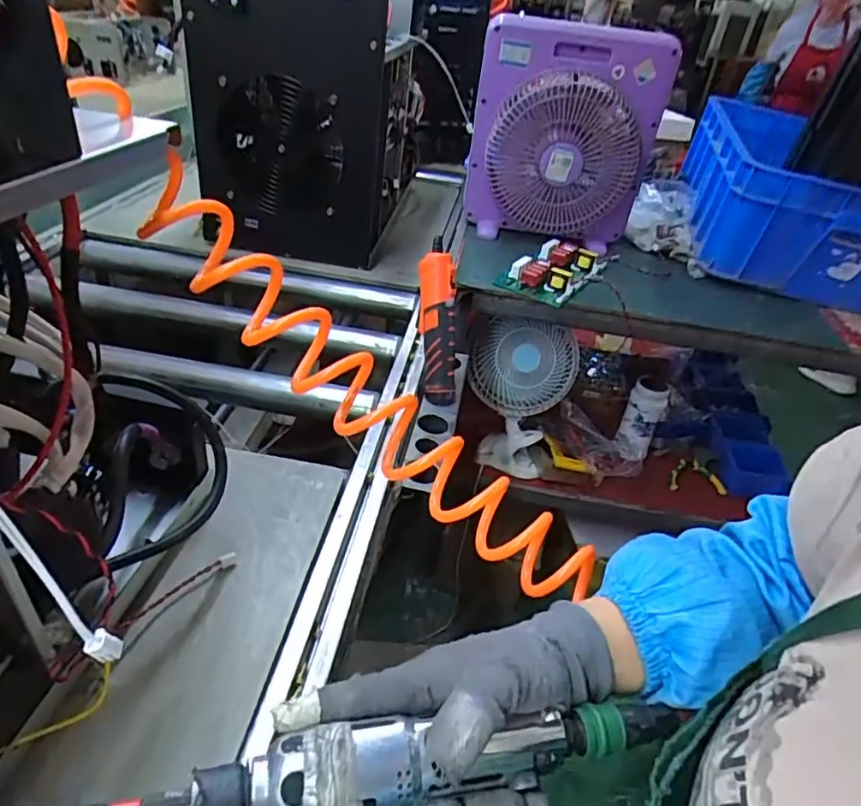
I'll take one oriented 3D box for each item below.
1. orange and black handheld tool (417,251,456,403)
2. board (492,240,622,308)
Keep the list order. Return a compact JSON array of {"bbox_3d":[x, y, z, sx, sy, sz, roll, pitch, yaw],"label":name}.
[{"bbox_3d":[0.009,-0.094,0.759,0.041,0.189,0.041,-4,10,-17],"label":"orange and black handheld tool"},{"bbox_3d":[0.215,-0.222,0.985,0.130,0.040,0.198,27,40,25],"label":"board"}]

